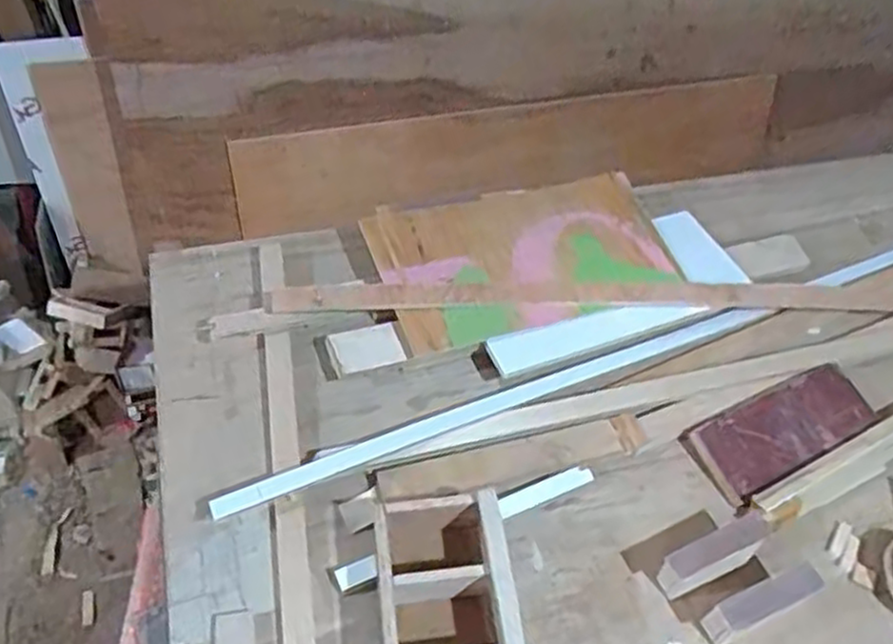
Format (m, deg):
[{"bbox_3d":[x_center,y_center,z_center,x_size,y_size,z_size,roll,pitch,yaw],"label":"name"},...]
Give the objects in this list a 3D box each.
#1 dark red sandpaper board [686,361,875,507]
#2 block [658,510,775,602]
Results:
[{"bbox_3d":[0.380,0.122,0.823,0.227,0.032,0.092,-19,52,-21],"label":"dark red sandpaper board"},{"bbox_3d":[0.256,0.225,0.702,0.125,0.054,0.029,-17,52,-20],"label":"block"}]

